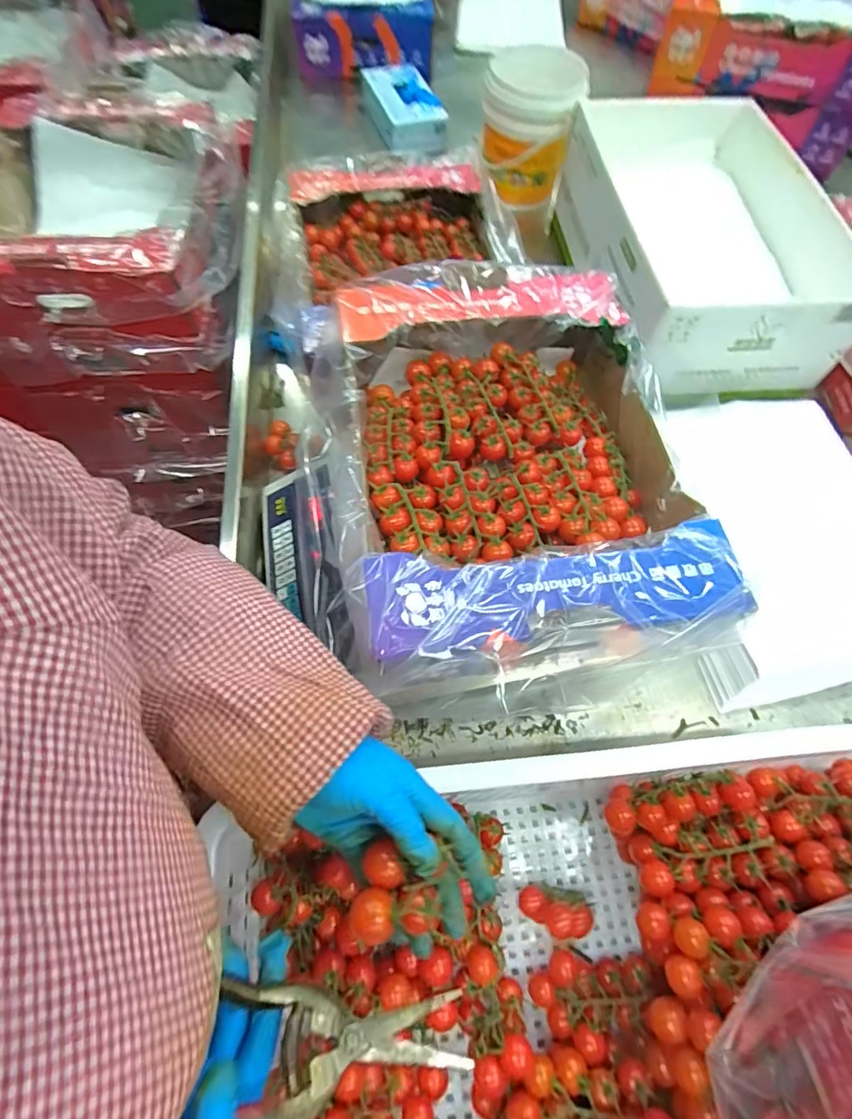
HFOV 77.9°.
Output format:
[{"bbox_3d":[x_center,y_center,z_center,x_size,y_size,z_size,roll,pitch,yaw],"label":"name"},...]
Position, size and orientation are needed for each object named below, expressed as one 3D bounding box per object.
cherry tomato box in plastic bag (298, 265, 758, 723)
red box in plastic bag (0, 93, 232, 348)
[{"bbox_3d":[0.074,-0.093,0.496,0.318,0.096,0.421,-1,64,-2],"label":"cherry tomato box in plastic bag"},{"bbox_3d":[-0.456,-0.488,0.757,0.323,0.126,0.395,-3,64,-3],"label":"red box in plastic bag"}]

